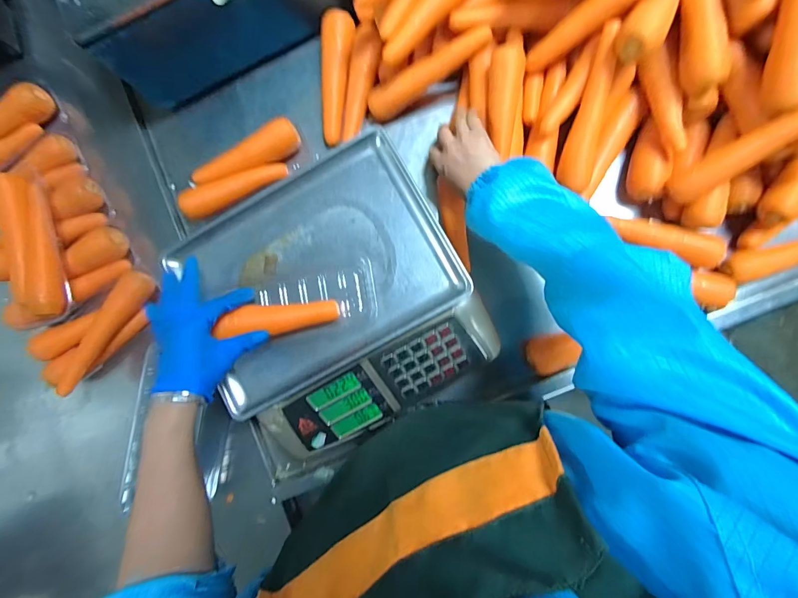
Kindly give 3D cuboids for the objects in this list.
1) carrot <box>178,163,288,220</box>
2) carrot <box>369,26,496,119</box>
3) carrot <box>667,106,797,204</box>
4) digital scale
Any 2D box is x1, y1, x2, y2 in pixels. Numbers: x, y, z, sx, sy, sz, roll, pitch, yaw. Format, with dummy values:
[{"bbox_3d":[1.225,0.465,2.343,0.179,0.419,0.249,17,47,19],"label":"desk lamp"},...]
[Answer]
[{"bbox_3d":[-0.250,-0.168,0.580,0.165,0.035,0.045,-26,85,-8],"label":"carrot"},{"bbox_3d":[0.038,-0.314,0.539,0.186,0.035,0.031,-23,85,26],"label":"carrot"},{"bbox_3d":[0.422,-0.181,0.448,0.193,0.047,0.040,-34,84,34],"label":"carrot"},{"bbox_3d":[-0.099,0.027,0.524,0.383,0.107,0.345,-30,85,4],"label":"digital scale"}]

